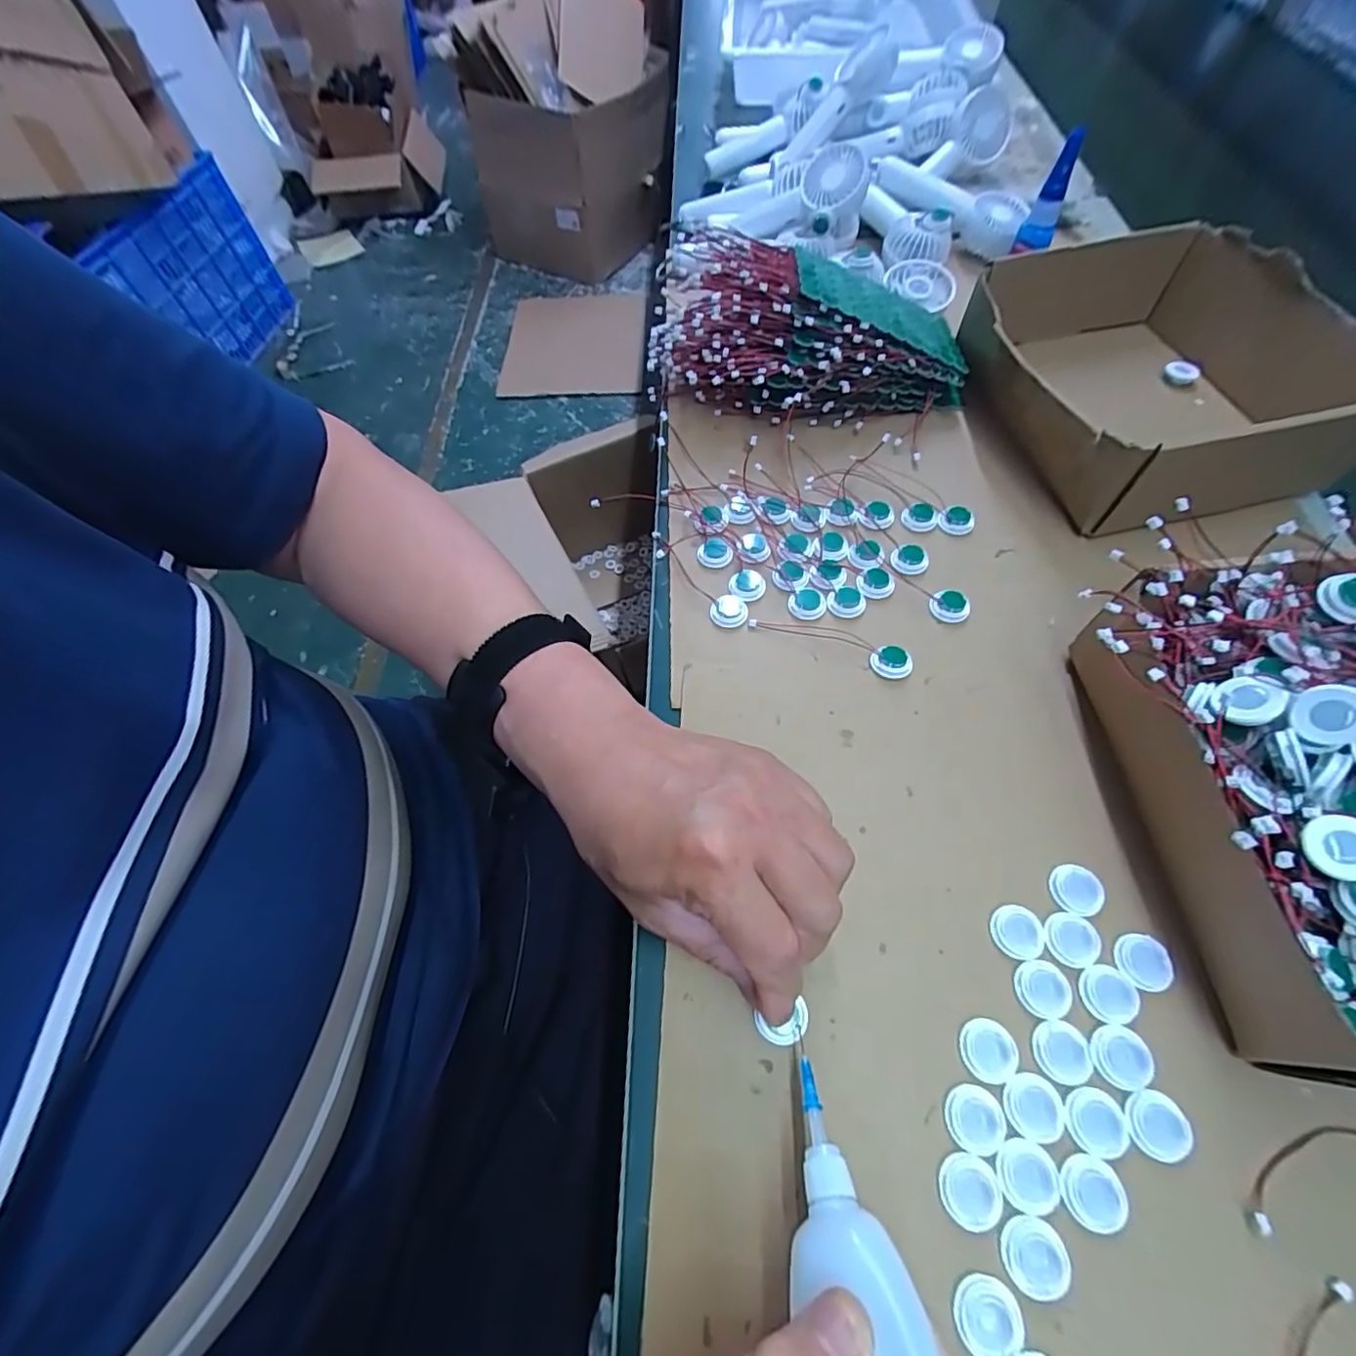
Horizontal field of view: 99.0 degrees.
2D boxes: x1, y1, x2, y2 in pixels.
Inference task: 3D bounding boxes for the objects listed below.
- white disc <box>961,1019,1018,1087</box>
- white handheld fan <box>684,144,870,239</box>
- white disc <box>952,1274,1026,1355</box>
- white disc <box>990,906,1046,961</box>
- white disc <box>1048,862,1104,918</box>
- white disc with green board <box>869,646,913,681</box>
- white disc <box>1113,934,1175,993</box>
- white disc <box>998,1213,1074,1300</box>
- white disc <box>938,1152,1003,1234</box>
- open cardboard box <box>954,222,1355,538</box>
[{"bbox_3d":[0.132,0.158,0.244,0.022,0.004,0.022,-2,61,3],"label":"white disc"},{"bbox_3d":[0.086,-0.450,0.544,0.180,0.039,0.089,11,61,28],"label":"white handheld fan"},{"bbox_3d":[0.110,0.228,0.205,0.024,0.004,0.022,-2,61,3],"label":"white disc"},{"bbox_3d":[0.156,0.117,0.266,0.022,0.004,0.022,4,61,7],"label":"white disc"},{"bbox_3d":[0.188,0.100,0.273,0.022,0.005,0.022,-2,61,3],"label":"white disc"},{"bbox_3d":[0.122,-0.008,0.333,0.021,0.006,0.020,-2,61,3],"label":"white disc with green board"},{"bbox_3d":[0.207,0.125,0.256,0.023,0.004,0.023,-2,61,3],"label":"white disc"},{"bbox_3d":[0.132,0.213,0.212,0.023,0.004,0.023,-2,61,3],"label":"white disc"},{"bbox_3d":[0.113,0.197,0.222,0.022,0.004,0.023,-2,61,3],"label":"white disc"},{"bbox_3d":[0.325,-0.212,0.398,0.208,0.067,0.222,-14,61,-4],"label":"open cardboard box"}]

